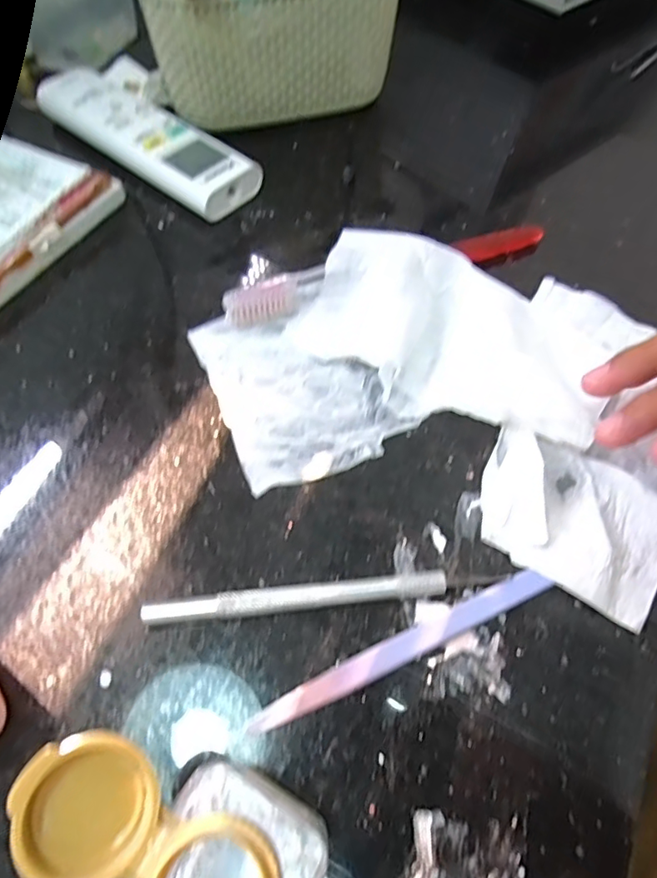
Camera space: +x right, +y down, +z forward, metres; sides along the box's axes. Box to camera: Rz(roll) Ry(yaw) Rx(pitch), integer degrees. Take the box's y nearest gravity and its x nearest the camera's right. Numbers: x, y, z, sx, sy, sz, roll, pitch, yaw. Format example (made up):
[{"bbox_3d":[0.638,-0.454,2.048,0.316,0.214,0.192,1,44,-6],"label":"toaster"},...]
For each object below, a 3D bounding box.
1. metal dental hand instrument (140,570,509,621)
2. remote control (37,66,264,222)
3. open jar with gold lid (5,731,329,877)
[{"bbox_3d":[-0.001,0.061,0.208,0.136,0.007,0.008,-5,59,-3],"label":"metal dental hand instrument"},{"bbox_3d":[-0.122,-0.196,0.353,0.172,0.027,0.047,35,65,19],"label":"remote control"},{"bbox_3d":[-0.035,0.105,0.140,0.066,0.076,0.038,29,63,16],"label":"open jar with gold lid"}]

